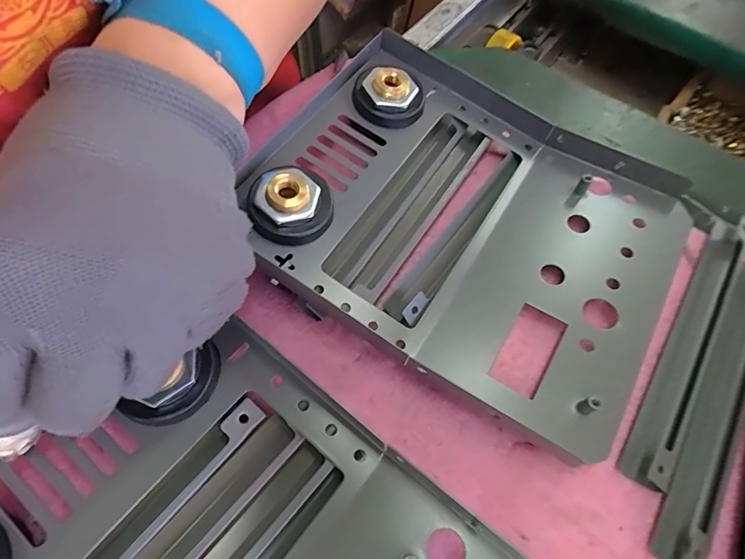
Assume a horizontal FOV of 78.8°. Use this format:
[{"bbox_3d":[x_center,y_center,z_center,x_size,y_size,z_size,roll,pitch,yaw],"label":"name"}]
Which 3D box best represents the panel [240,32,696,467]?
[{"bbox_3d":[0.042,-0.030,0.214,0.190,0.030,0.151,31,65,13],"label":"panel"}]

